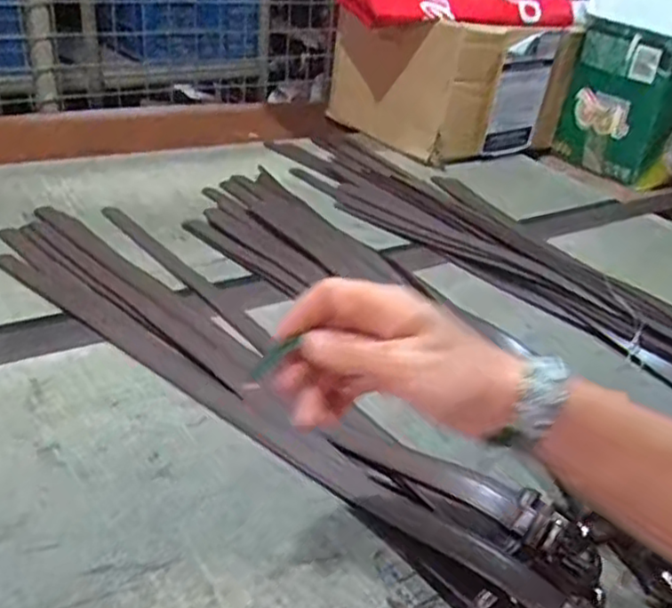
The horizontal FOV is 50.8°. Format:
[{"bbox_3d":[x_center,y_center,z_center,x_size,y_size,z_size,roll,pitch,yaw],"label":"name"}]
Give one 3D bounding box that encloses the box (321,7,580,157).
[{"bbox_3d":[0.203,-0.437,1.348,0.294,0.240,0.383,-15,37,-31],"label":"box"}]

